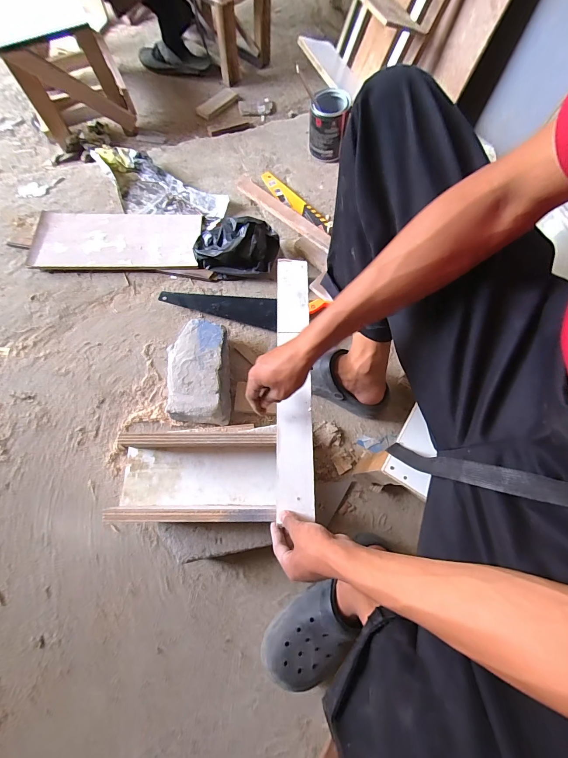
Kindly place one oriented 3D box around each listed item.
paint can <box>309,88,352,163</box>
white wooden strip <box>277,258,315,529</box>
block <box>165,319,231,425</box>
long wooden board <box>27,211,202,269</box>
[{"bbox_3d":[0.128,-0.722,0.921,0.095,0.146,0.102,1,70,-2],"label":"paint can"},{"bbox_3d":[0.017,-0.014,0.559,0.060,0.010,0.459,0,71,-2],"label":"white wooden strip"},{"bbox_3d":[-0.177,-0.011,0.679,0.117,0.073,0.209,-3,71,-4],"label":"block"},{"bbox_3d":[-0.419,-0.350,0.809,0.402,0.019,0.196,2,66,-3],"label":"long wooden board"}]

